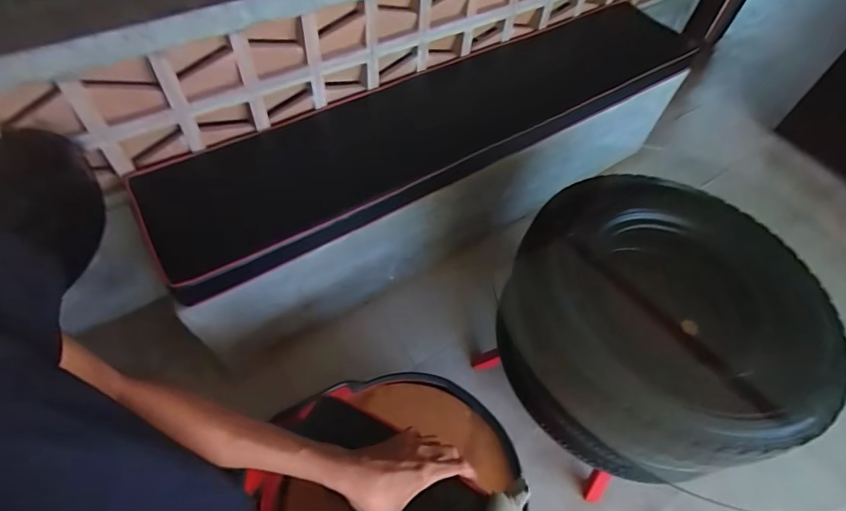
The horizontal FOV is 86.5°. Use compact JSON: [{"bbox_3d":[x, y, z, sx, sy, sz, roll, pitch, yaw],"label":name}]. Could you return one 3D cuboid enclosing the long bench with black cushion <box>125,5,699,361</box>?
[{"bbox_3d":[0.080,-0.349,1.703,1.969,0.532,0.477,-26,61,-20],"label":"long bench with black cushion"}]

